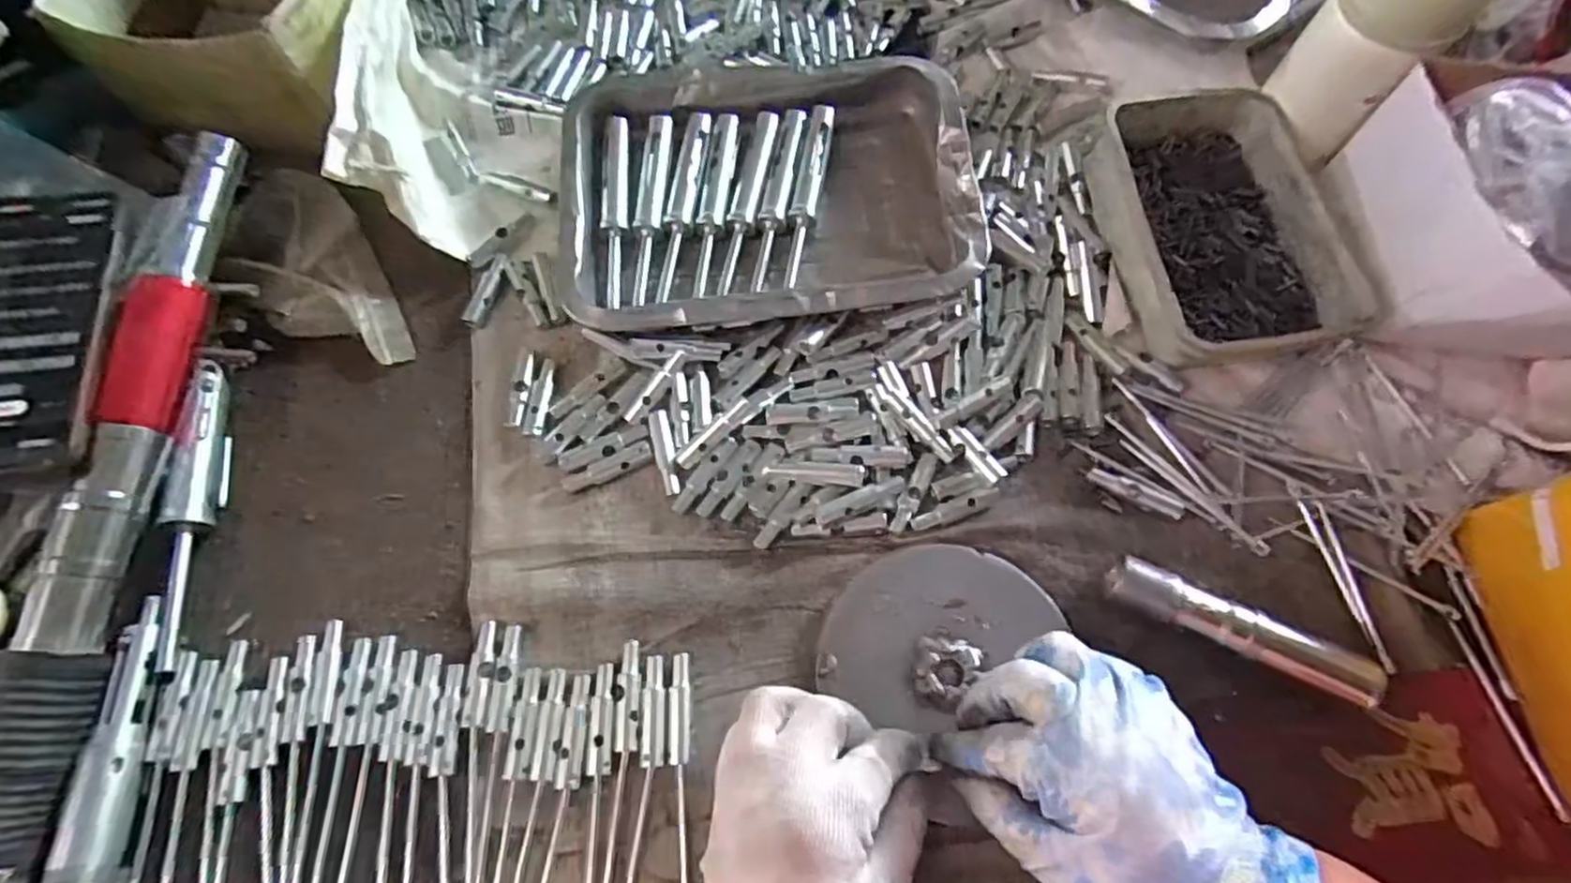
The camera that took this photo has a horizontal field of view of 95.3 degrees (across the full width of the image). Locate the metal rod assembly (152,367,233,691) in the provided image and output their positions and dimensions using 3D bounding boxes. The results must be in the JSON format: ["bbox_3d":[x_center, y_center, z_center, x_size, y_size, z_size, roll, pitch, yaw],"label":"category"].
[{"bbox_3d":[-0.321,0.037,0.386,0.016,0.024,0.171,-7,67,-2],"label":"metal rod assembly"}]

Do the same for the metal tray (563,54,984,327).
[{"bbox_3d":[-0.012,-0.162,0.455,0.251,0.034,0.184,-5,67,-1],"label":"metal tray"}]

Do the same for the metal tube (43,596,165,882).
[{"bbox_3d":[-0.313,0.150,0.335,0.020,0.018,0.145,-4,67,-1],"label":"metal tube"}]

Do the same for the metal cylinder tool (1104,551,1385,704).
[{"bbox_3d":[0.218,0.092,0.348,0.120,0.025,0.022,25,70,11],"label":"metal cylinder tool"}]

